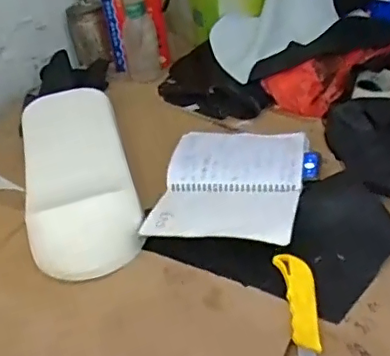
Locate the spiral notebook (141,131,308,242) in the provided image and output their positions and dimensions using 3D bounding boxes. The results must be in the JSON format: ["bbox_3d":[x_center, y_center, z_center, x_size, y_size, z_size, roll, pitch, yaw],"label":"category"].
[{"bbox_3d":[0.053,0.011,0.852,0.211,0.030,0.246,5,40,16],"label":"spiral notebook"}]

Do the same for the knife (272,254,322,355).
[{"bbox_3d":[0.127,0.160,0.676,0.041,0.013,0.160,-5,51,3],"label":"knife"}]

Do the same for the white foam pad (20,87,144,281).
[{"bbox_3d":[-0.184,-0.017,0.870,0.156,0.077,0.372,-14,38,-8],"label":"white foam pad"}]

